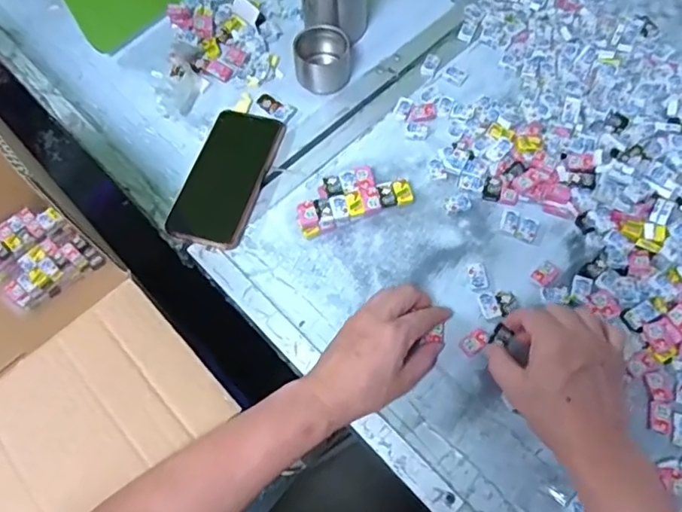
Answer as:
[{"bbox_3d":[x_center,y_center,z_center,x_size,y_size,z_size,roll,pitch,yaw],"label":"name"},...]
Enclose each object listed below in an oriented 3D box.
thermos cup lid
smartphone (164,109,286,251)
[{"bbox_3d":[-0.020,-0.227,0.657,0.064,0.051,0.055,-4,65,1],"label":"thermos cup lid"},{"bbox_3d":[-0.121,-0.087,0.621,0.079,0.012,0.164,16,67,10],"label":"smartphone"}]

